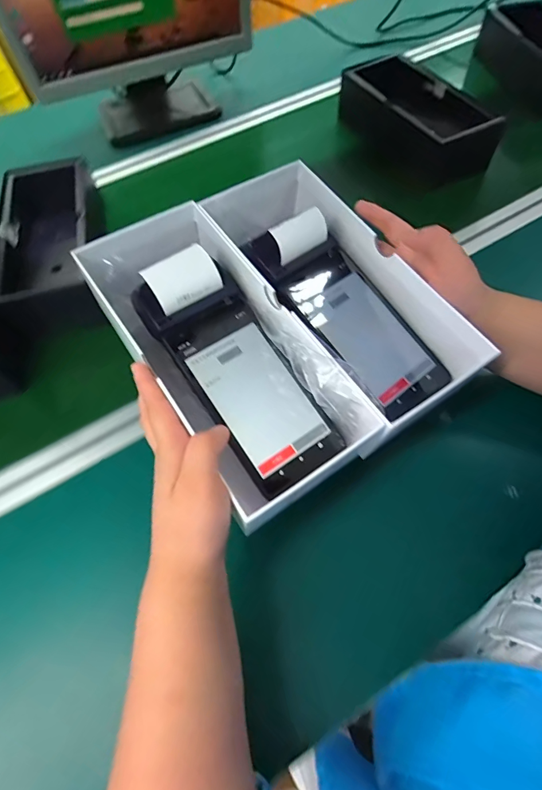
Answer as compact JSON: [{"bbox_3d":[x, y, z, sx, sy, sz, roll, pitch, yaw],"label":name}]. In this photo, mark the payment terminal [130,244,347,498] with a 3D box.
[{"bbox_3d":[-0.028,-0.022,0.342,0.088,0.050,0.205,-35,88,-15],"label":"payment terminal"}]

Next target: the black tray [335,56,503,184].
[{"bbox_3d":[0.227,-0.448,0.635,0.133,0.084,0.270,-25,63,-10],"label":"black tray"}]

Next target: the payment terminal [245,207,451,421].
[{"bbox_3d":[0.069,-0.076,0.373,0.090,0.051,0.211,-41,88,-17],"label":"payment terminal"}]

